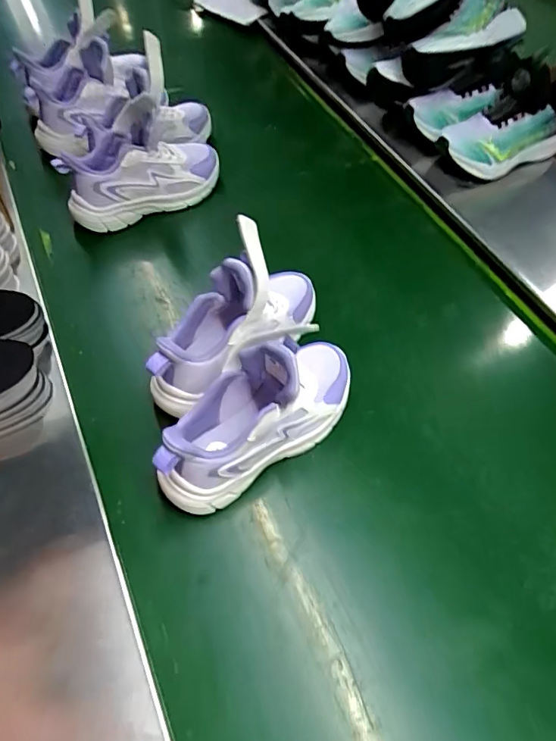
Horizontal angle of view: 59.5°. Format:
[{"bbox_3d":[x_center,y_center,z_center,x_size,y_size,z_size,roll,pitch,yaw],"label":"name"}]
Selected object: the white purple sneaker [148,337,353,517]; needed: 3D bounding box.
[{"bbox_3d":[-0.015,0.040,0.469,0.221,0.102,0.080,-36,64,-22],"label":"white purple sneaker"}]

